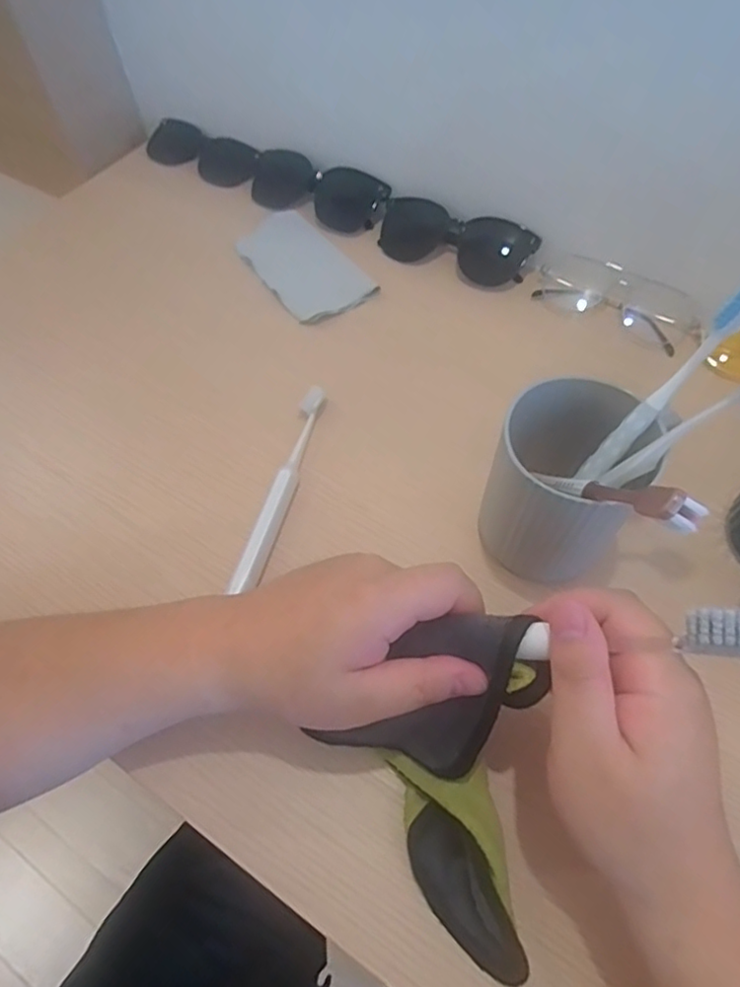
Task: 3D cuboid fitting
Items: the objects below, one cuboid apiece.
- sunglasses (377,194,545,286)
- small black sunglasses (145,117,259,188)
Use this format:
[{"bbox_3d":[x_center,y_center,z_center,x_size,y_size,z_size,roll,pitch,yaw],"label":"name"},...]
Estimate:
[{"bbox_3d":[0.074,-0.225,0.505,0.137,0.031,0.047,23,62,14],"label":"sunglasses"},{"bbox_3d":[-0.171,-0.347,0.583,0.134,0.021,0.050,28,63,16],"label":"small black sunglasses"}]

